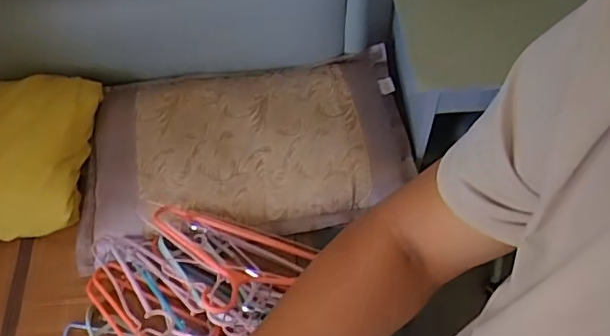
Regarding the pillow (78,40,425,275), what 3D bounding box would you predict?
[{"bbox_3d":[-0.122,-0.053,1.273,0.735,0.094,0.431,-9,56,-6],"label":"pillow"}]

